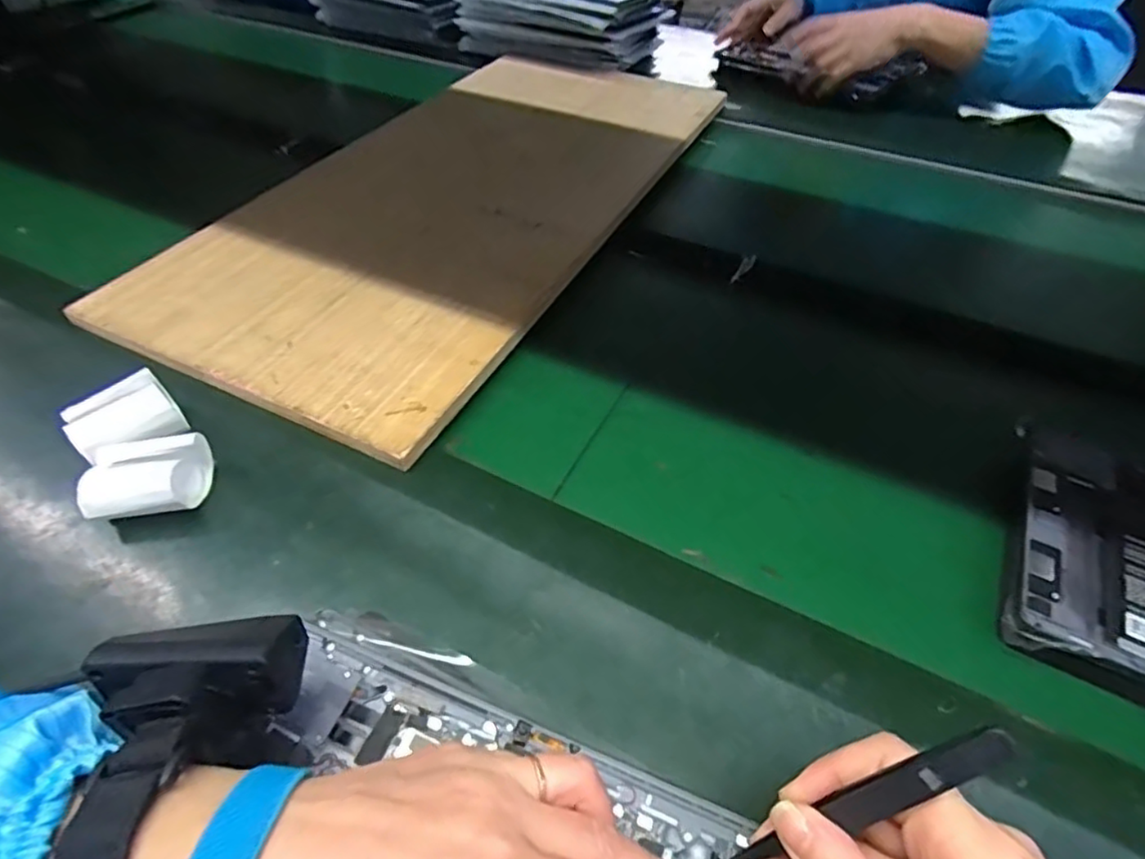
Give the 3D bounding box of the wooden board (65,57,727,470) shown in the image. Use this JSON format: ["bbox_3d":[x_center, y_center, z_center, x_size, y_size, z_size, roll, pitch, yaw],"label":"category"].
[{"bbox_3d":[-0.115,-0.268,0.636,0.348,0.028,0.670,21,52,17],"label":"wooden board"}]

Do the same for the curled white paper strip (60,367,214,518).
[{"bbox_3d":[-0.285,0.020,0.395,0.074,0.046,0.100,-35,58,-27],"label":"curled white paper strip"}]

